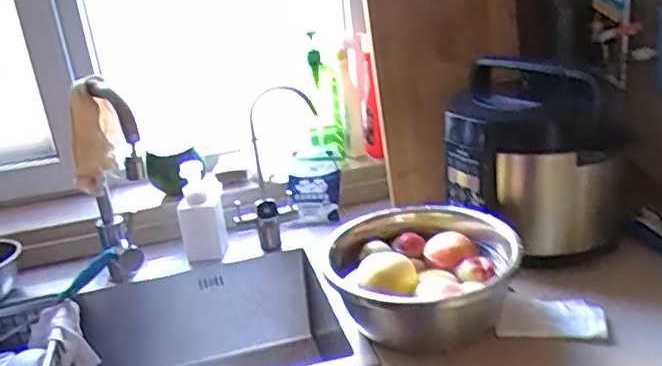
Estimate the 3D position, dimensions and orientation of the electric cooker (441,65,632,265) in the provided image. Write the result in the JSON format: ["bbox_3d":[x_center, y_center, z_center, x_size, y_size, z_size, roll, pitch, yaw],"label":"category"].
[{"bbox_3d":[0.342,-0.038,1.012,0.271,0.285,0.250,2,24,24],"label":"electric cooker"}]

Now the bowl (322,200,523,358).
[{"bbox_3d":[0.132,0.138,0.880,0.258,0.113,0.265,-6,22,4],"label":"bowl"}]

